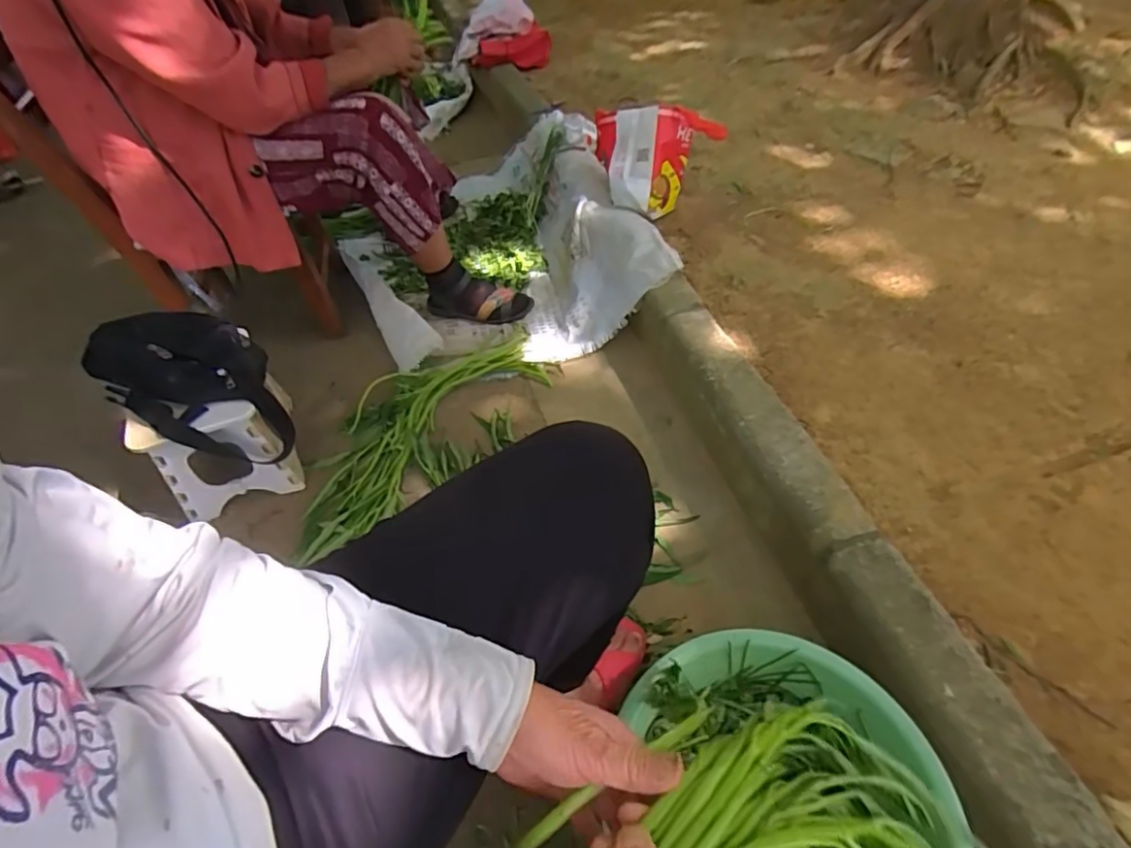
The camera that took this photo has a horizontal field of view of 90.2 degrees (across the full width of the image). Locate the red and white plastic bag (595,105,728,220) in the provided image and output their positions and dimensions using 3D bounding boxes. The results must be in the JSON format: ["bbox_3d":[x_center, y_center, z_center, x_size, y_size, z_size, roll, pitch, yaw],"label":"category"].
[{"bbox_3d":[0.206,-0.566,1.263,0.279,0.229,0.150,3,50,5],"label":"red and white plastic bag"}]

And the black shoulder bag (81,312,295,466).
[{"bbox_3d":[-0.572,-0.049,0.874,0.211,0.194,0.209,-31,55,-21],"label":"black shoulder bag"}]

